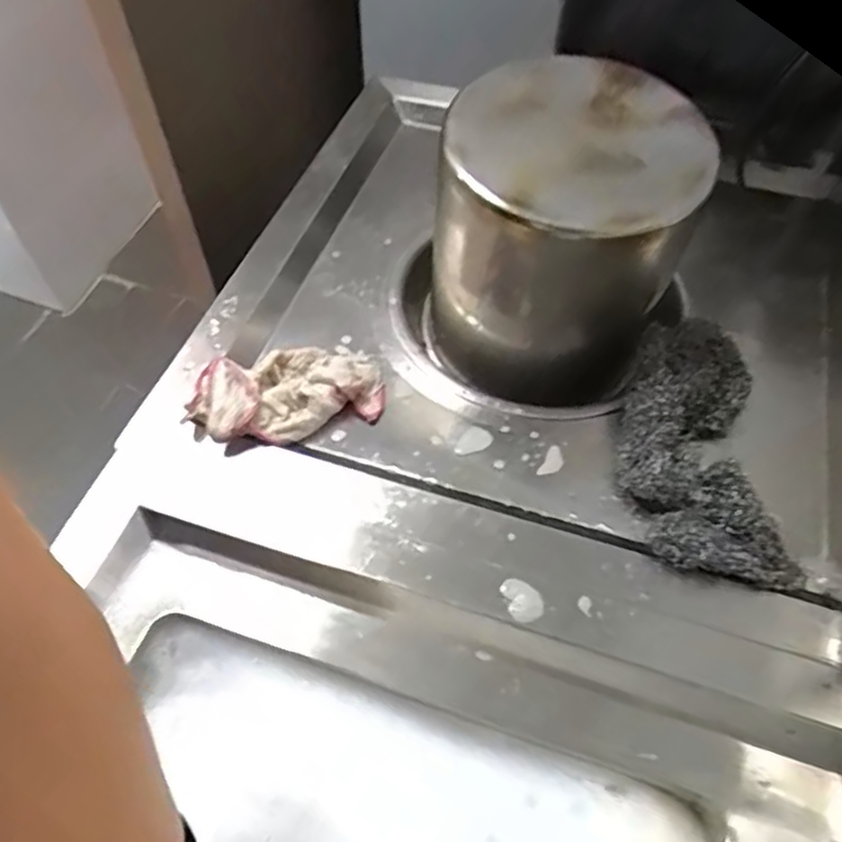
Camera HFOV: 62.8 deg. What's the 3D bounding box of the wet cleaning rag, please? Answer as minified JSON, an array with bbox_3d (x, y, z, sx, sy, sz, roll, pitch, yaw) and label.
[{"bbox_3d":[-0.111,-0.024,0.582,0.159,0.035,0.082,-12,56,-25],"label":"wet cleaning rag"}]

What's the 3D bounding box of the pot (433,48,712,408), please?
[{"bbox_3d":[0.116,-0.155,0.595,0.193,0.225,0.216,24,59,16],"label":"pot"}]

